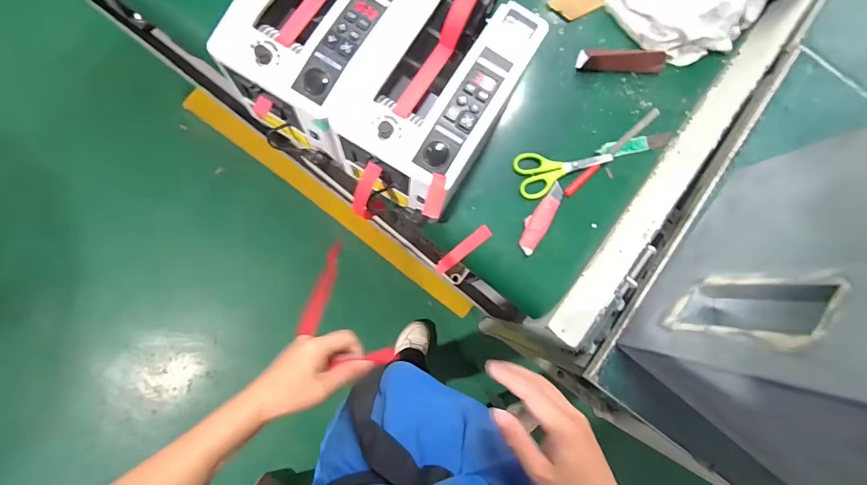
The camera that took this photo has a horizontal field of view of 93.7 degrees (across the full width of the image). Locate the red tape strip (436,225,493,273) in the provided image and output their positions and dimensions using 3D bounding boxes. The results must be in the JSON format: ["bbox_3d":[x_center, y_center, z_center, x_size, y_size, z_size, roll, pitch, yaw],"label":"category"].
[{"bbox_3d":[0.037,0.011,0.532,0.091,0.007,0.018,-41,88,24],"label":"red tape strip"}]

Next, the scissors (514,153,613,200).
[{"bbox_3d":[0.176,-0.097,0.537,0.133,0.004,0.059,-12,84,-7],"label":"scissors"}]

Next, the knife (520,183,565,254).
[{"bbox_3d":[0.140,-0.031,0.522,0.030,0.009,0.099,36,81,0],"label":"knife"}]

